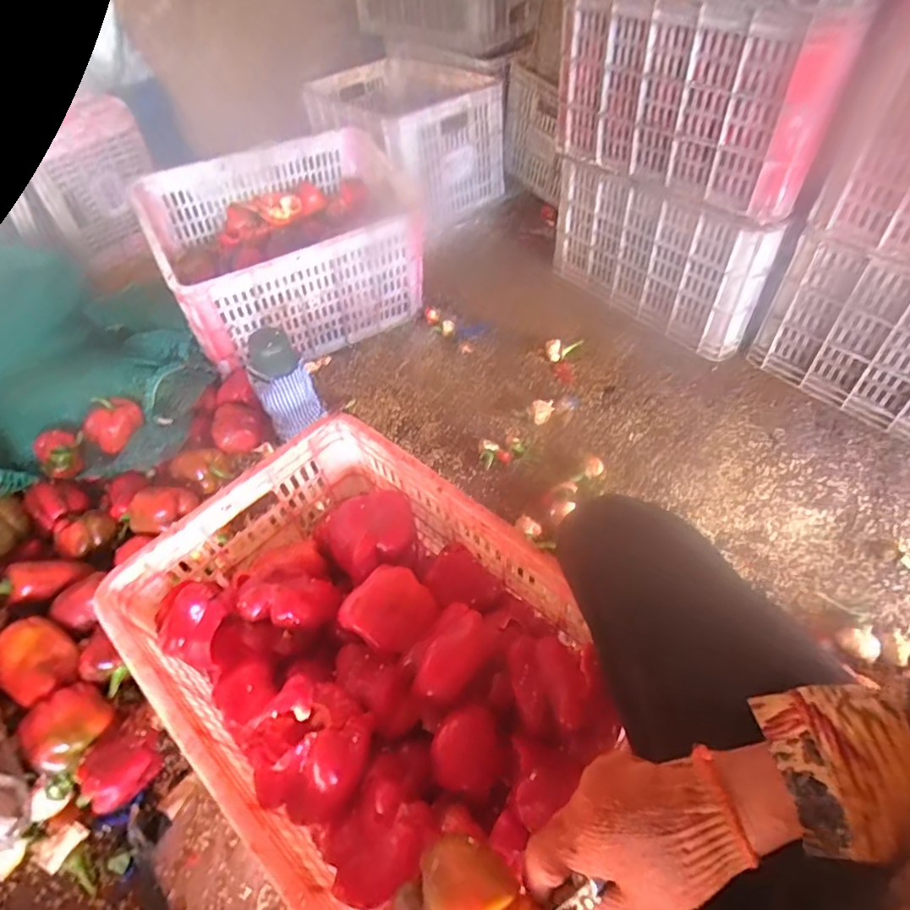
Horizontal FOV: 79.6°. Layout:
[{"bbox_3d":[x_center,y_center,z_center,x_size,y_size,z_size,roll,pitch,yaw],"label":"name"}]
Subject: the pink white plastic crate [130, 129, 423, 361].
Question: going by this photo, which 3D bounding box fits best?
[{"bbox_3d":[-0.330,-0.433,1.207,0.541,0.323,0.375,-24,53,-15],"label":"pink white plastic crate"}]

